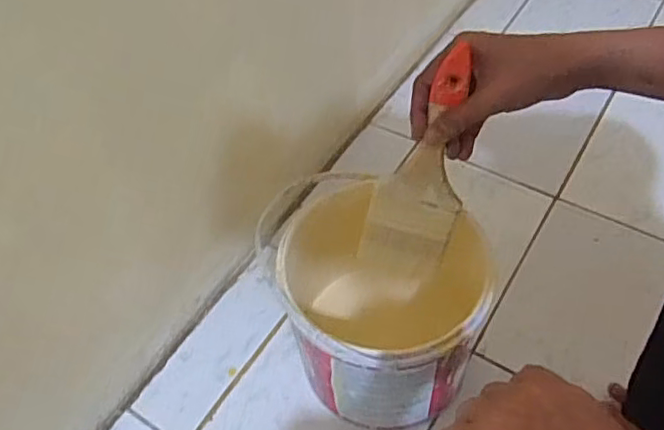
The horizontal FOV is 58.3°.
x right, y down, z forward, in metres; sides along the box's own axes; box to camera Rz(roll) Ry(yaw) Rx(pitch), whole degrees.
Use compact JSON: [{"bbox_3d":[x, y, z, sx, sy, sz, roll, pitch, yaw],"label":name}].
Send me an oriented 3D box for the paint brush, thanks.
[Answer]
[{"bbox_3d":[0.074,-0.030,0.483,0.068,0.198,0.021,25,35,19],"label":"paint brush"}]

